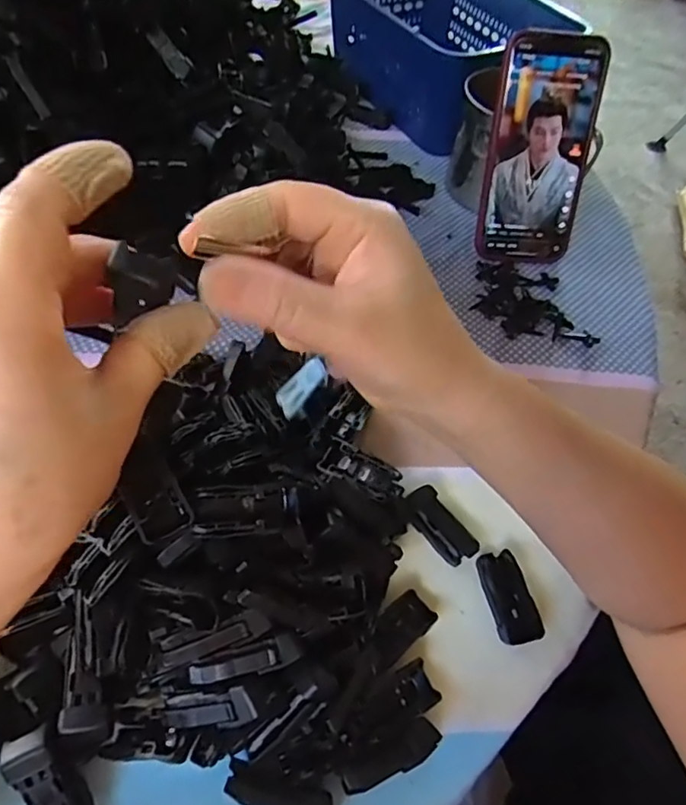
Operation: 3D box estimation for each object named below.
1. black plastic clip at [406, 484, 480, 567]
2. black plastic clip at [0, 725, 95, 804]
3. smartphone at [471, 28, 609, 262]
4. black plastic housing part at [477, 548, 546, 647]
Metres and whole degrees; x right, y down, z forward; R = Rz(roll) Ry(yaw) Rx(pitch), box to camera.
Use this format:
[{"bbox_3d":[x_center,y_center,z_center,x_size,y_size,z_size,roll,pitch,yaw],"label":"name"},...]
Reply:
[{"bbox_3d":[0.054,0.069,0.325,0.020,0.014,0.045,-32,63,-25],"label":"black plastic clip"},{"bbox_3d":[-0.118,0.156,0.236,0.019,0.013,0.047,-31,97,-24],"label":"black plastic clip"},{"bbox_3d":[0.151,-0.191,0.448,0.077,0.161,0.015,3,24,-3],"label":"smartphone"},{"bbox_3d":[0.087,0.102,0.306,0.022,0.010,0.046,-10,56,-12],"label":"black plastic housing part"}]

